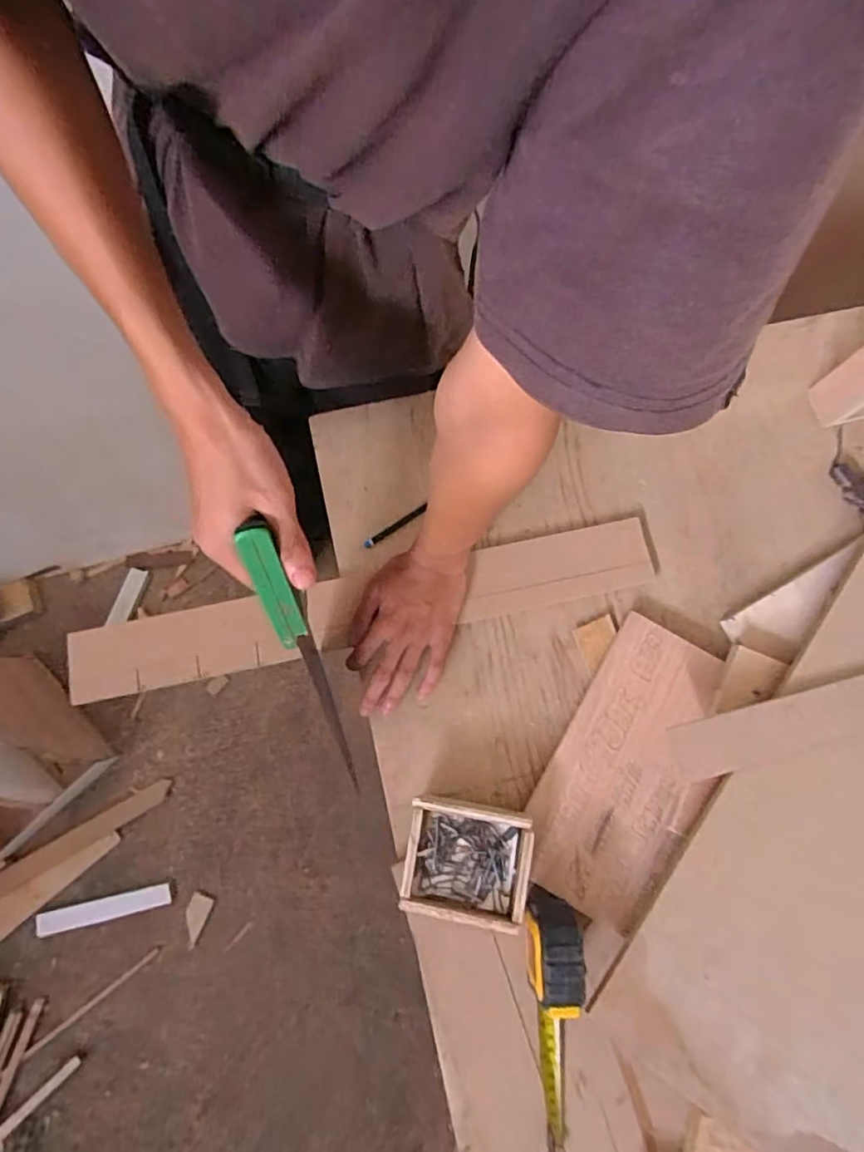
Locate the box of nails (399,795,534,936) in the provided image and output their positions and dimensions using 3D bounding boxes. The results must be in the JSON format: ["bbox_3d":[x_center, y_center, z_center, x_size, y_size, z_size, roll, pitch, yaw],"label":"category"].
[{"bbox_3d":[0.032,0.262,0.534,0.112,0.050,0.099,8,77,2],"label":"box of nails"}]

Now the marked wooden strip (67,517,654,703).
[{"bbox_3d":[-0.066,0.030,0.595,0.597,0.014,0.072,-11,77,-4],"label":"marked wooden strip"}]

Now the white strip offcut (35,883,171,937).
[{"bbox_3d":[-0.697,0.710,1.220,0.262,0.013,0.047,-9,68,-12],"label":"white strip offcut"}]

